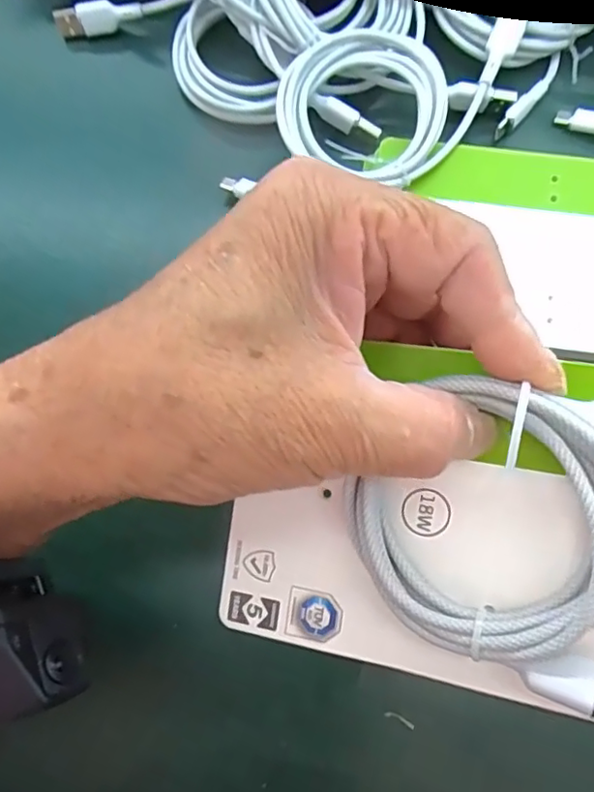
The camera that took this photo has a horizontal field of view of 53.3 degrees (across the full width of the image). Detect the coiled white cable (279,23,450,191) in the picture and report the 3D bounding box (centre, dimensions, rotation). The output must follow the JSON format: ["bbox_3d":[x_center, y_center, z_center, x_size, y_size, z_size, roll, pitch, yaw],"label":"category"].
[{"bbox_3d":[0.032,-0.137,0.275,0.073,0.023,0.068,0,74,1],"label":"coiled white cable"}]

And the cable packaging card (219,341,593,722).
[{"bbox_3d":[0.065,0.039,0.167,0.176,0.018,0.098,7,94,16],"label":"cable packaging card"}]

